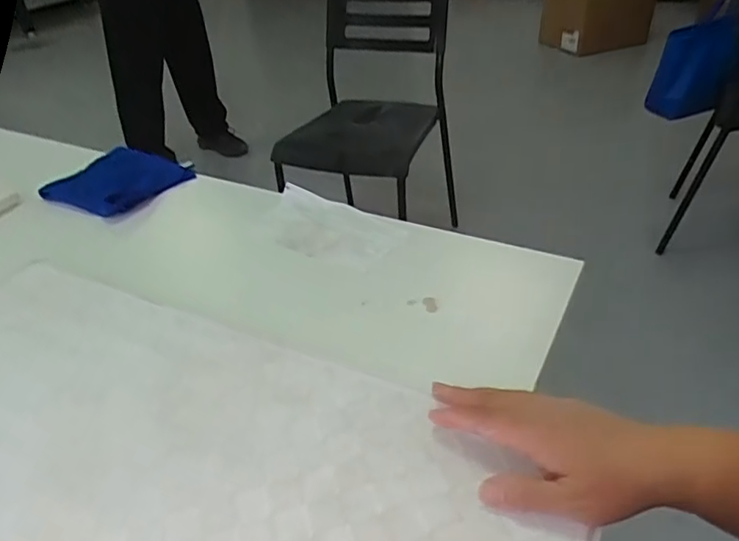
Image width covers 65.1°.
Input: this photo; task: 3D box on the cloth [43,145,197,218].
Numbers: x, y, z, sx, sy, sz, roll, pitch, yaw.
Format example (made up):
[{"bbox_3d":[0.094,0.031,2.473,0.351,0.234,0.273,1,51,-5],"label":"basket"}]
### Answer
[{"bbox_3d":[-0.331,-0.123,0.769,0.138,0.026,0.152,15,40,25],"label":"cloth"}]

